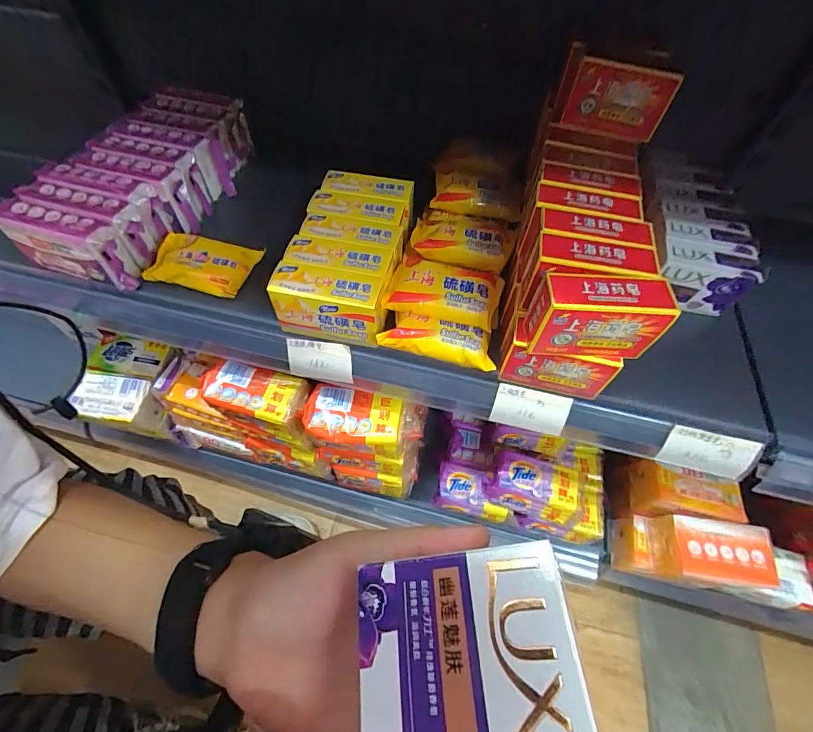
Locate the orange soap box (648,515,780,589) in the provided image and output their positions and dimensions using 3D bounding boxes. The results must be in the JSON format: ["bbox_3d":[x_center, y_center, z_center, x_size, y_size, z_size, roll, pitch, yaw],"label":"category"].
[{"bbox_3d":[0.387,0.244,0.510,0.117,0.062,0.079,8,57,3],"label":"orange soap box"}]

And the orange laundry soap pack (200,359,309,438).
[{"bbox_3d":[-0.179,0.040,0.485,0.124,0.051,0.055,13,57,6],"label":"orange laundry soap pack"}]

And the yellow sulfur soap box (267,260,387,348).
[{"bbox_3d":[-0.073,-0.058,0.386,0.101,0.063,0.038,10,57,5],"label":"yellow sulfur soap box"}]

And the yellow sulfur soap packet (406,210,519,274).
[{"bbox_3d":[0.057,-0.132,0.420,0.103,0.020,0.063,19,58,10],"label":"yellow sulfur soap packet"}]

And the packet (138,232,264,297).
[{"bbox_3d":[-0.220,-0.111,0.432,0.106,0.019,0.065,9,57,4],"label":"packet"}]

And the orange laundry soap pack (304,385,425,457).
[{"bbox_3d":[-0.049,0.066,0.464,0.130,0.039,0.060,12,57,6],"label":"orange laundry soap pack"}]

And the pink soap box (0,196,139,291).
[{"bbox_3d":[-0.344,-0.124,0.408,0.120,0.064,0.035,15,57,7],"label":"pink soap box"}]

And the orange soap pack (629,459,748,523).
[{"bbox_3d":[0.379,0.179,0.546,0.125,0.067,0.063,16,57,8],"label":"orange soap pack"}]

